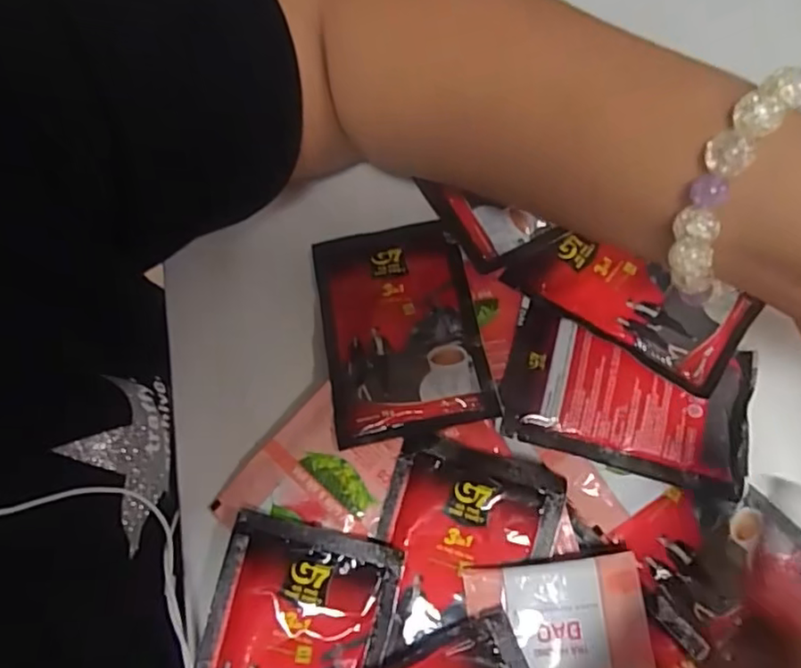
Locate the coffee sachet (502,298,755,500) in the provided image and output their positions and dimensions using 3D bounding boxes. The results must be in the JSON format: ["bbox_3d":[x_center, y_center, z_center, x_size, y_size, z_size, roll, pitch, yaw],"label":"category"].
[{"bbox_3d":[0.096,0.026,0.253,0.097,0.008,0.061,16,73,7],"label":"coffee sachet"}]

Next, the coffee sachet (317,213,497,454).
[{"bbox_3d":[0.000,-0.006,0.263,0.066,0.008,0.098,-8,70,-6],"label":"coffee sachet"}]

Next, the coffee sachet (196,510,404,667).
[{"bbox_3d":[-0.043,0.125,0.226,0.066,0.011,0.100,12,73,6],"label":"coffee sachet"}]

